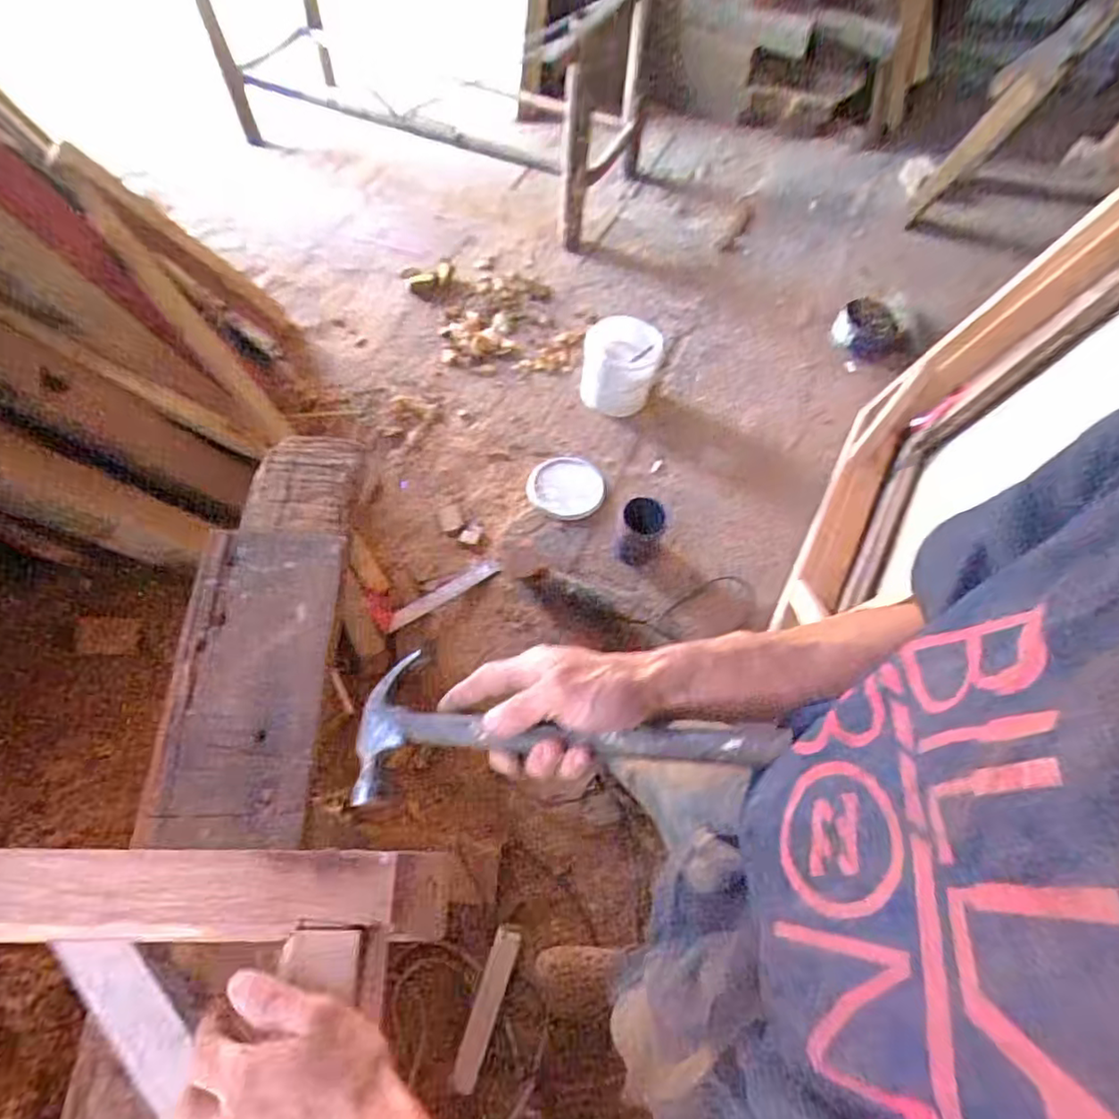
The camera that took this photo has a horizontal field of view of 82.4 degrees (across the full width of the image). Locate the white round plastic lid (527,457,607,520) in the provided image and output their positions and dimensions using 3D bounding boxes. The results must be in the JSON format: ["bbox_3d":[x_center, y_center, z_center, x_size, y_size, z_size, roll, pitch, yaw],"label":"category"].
[{"bbox_3d":[0.018,-0.171,1.528,0.185,0.026,0.154,-1,64,-4],"label":"white round plastic lid"}]

